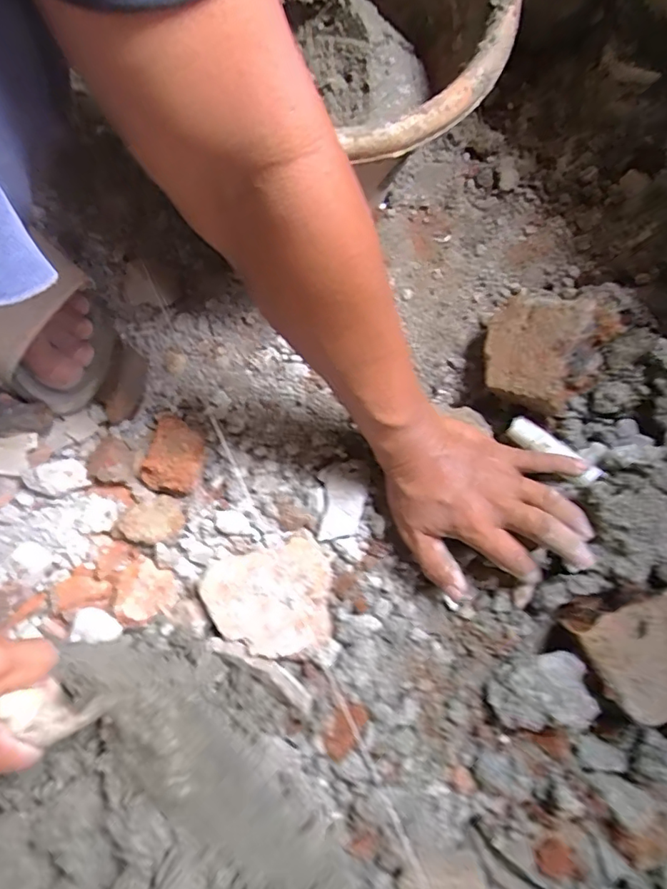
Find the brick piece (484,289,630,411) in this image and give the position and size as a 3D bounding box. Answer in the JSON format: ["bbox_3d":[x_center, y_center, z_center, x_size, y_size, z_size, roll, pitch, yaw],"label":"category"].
[{"bbox_3d":[0.164,-0.071,0.414,0.089,0.058,0.089,28,90,44],"label":"brick piece"}]

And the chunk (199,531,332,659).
[{"bbox_3d":[-0.045,0.117,0.389,0.091,0.022,0.078,-18,73,-5],"label":"chunk"}]

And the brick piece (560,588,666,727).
[{"bbox_3d":[0.218,0.140,0.358,0.082,0.031,0.080,-29,80,2],"label":"brick piece"}]

